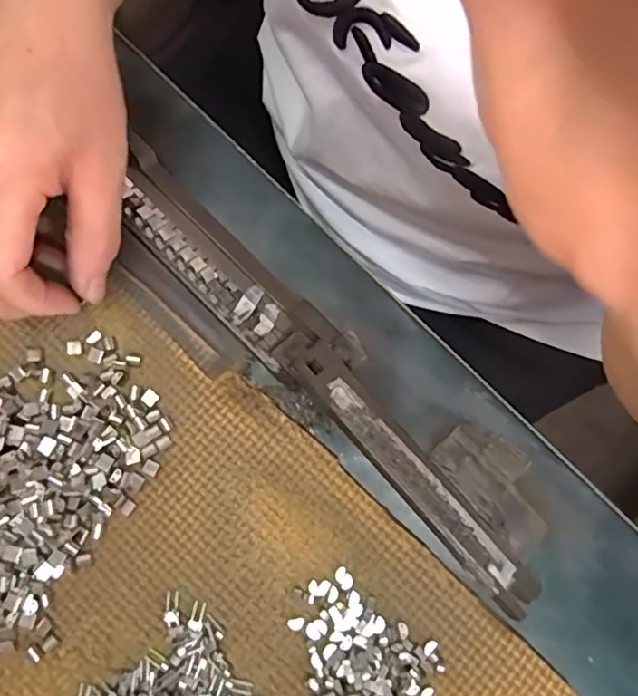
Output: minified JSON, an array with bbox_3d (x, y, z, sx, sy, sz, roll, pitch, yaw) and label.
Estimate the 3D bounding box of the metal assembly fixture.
[{"bbox_3d":[0.002,0.013,0.267,0.255,0.024,0.060,41,81,4],"label":"metal assembly fixture"}]

